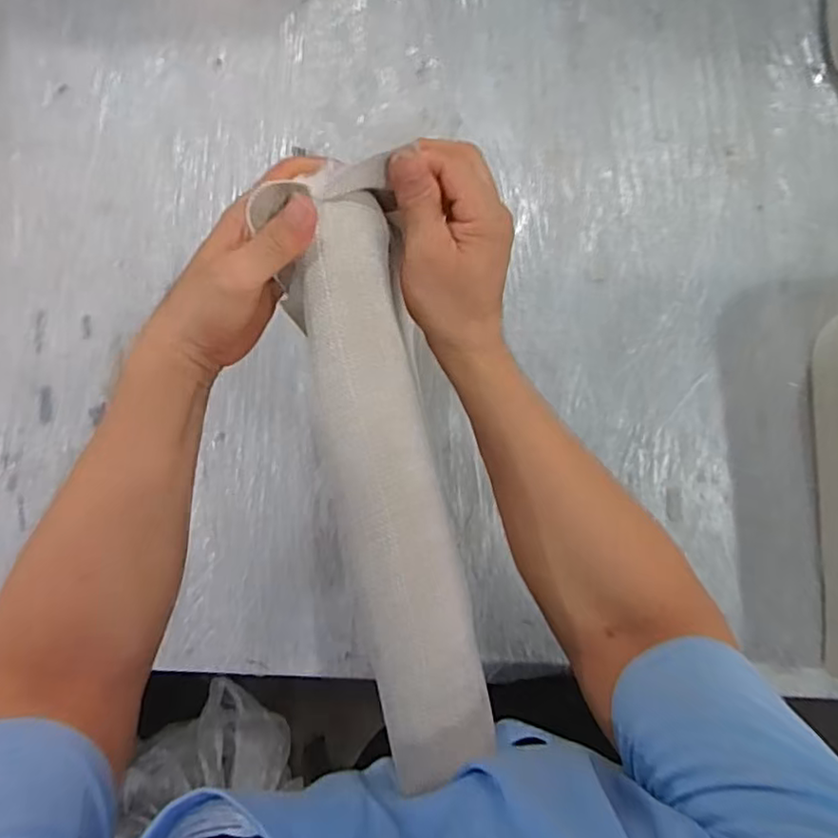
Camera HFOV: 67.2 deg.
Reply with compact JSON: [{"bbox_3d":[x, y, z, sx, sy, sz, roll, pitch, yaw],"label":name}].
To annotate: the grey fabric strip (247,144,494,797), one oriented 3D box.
[{"bbox_3d":[-0.016,0.033,0.383,0.062,0.061,0.344,-12,84,5],"label":"grey fabric strip"}]

